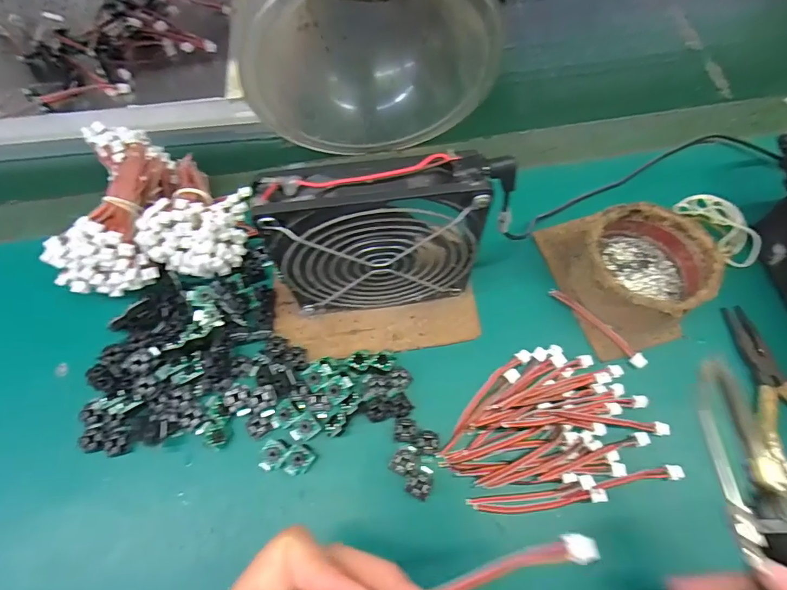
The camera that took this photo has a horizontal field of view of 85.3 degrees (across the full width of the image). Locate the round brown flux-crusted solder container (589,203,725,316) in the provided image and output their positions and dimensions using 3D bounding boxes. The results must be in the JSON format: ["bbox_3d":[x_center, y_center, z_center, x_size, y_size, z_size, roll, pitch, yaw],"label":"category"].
[{"bbox_3d":[0.172,-0.020,0.297,0.080,0.040,0.080,-1,66,1],"label":"round brown flux-crusted solder container"}]

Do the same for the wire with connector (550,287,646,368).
[{"bbox_3d":[0.141,0.022,0.297,0.009,0.004,0.077,-41,70,-17],"label":"wire with connector"}]

